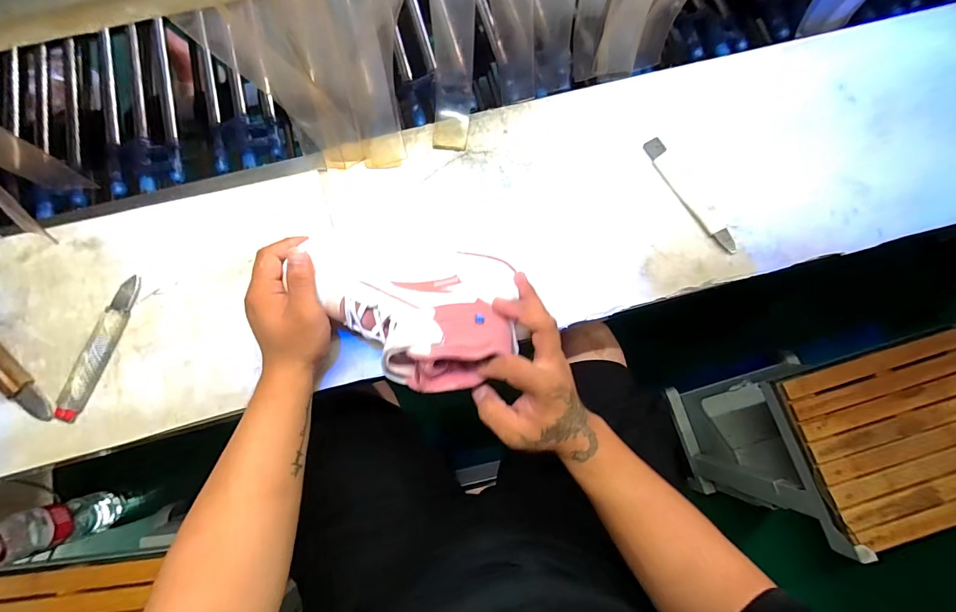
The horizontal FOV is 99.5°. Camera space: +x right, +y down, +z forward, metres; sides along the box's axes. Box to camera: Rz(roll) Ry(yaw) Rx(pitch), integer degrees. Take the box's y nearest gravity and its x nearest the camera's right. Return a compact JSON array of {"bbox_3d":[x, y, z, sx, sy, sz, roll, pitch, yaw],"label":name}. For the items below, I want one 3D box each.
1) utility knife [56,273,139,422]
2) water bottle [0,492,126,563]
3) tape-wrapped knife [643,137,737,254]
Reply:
[{"bbox_3d":[-0.423,0.045,0.451,0.027,0.013,0.165,16,77,4],"label":"utility knife"},{"bbox_3d":[-1.011,0.519,0.959,0.072,0.295,0.099,-18,78,-4],"label":"water bottle"},{"bbox_3d":[0.253,-0.135,0.482,0.030,0.012,0.165,-28,77,-6],"label":"tape-wrapped knife"}]

